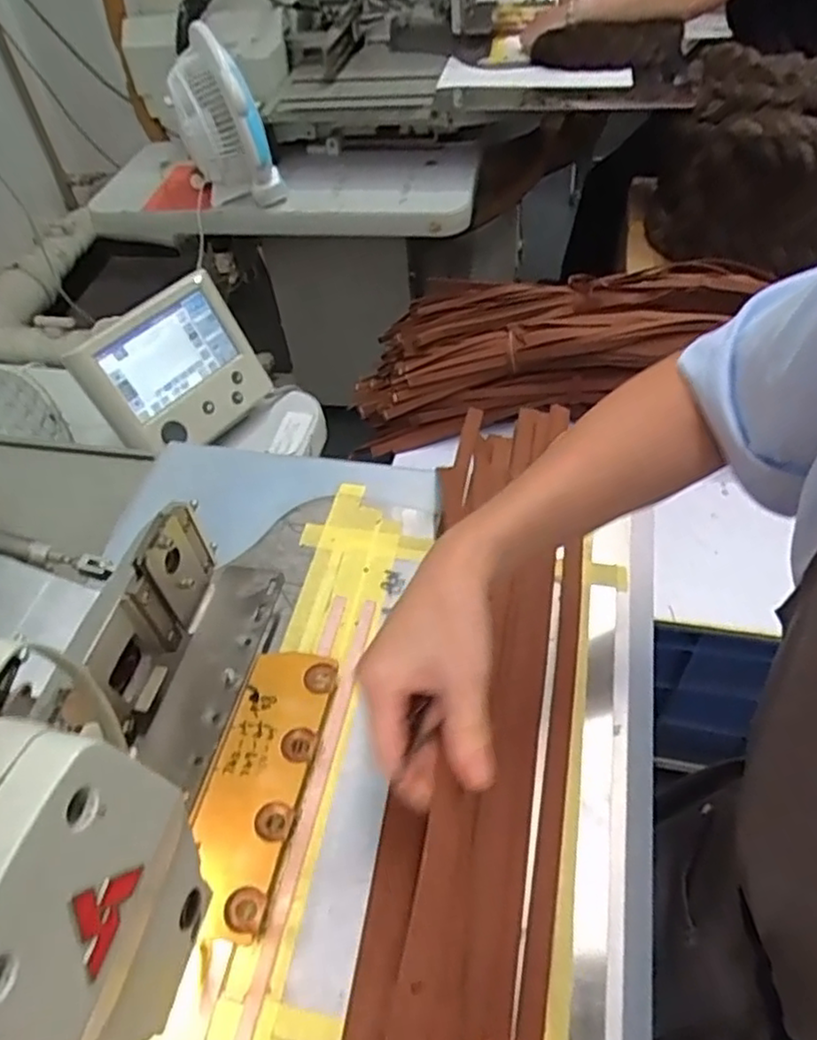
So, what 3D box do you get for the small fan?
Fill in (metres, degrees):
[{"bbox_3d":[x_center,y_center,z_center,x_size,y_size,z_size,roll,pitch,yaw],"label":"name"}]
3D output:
[{"bbox_3d":[-0.334,-0.715,1.231,0.153,0.244,0.209,-14,50,-7],"label":"small fan"}]

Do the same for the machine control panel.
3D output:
[{"bbox_3d":[-0.270,-0.173,0.805,0.032,0.171,0.201,7,44,46],"label":"machine control panel"}]

